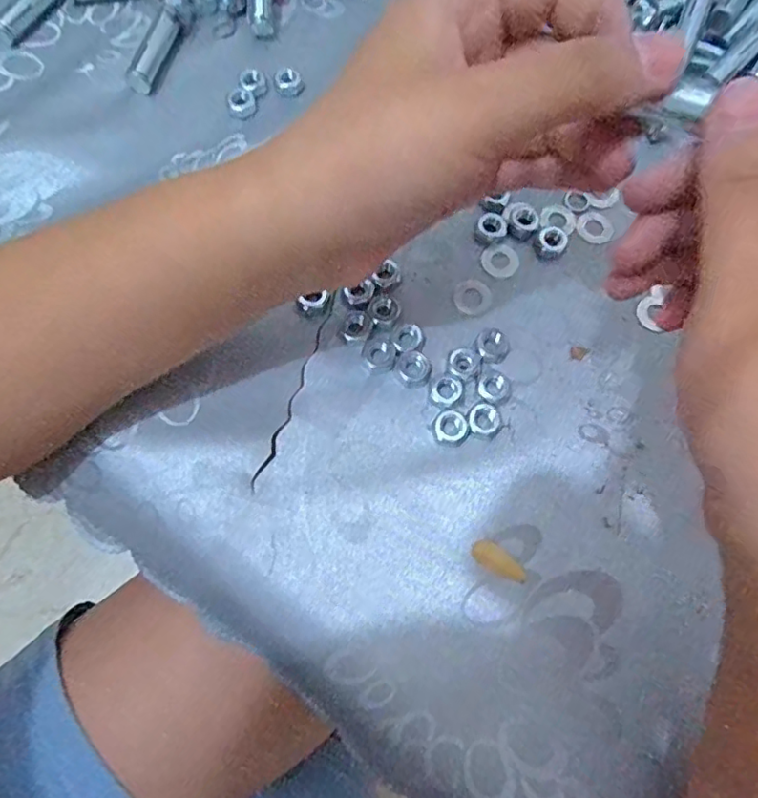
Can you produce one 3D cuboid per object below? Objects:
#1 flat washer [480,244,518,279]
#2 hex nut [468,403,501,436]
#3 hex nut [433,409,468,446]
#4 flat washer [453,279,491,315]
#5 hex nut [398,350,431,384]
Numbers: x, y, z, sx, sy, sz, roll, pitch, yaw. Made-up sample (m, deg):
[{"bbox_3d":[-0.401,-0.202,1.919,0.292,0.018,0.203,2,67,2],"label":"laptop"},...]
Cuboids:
[{"bbox_3d":[0.053,-0.061,0.252,0.016,0.004,0.016,1,71,-2],"label":"flat washer"},{"bbox_3d":[0.042,0.008,0.227,0.012,0.004,0.014,33,73,9],"label":"hex nut"},{"bbox_3d":[0.028,0.011,0.226,0.013,0.004,0.014,5,71,-1],"label":"hex nut"},{"bbox_3d":[0.040,-0.044,0.247,0.016,0.004,0.016,1,71,-2],"label":"flat washer"},{"bbox_3d":[0.014,-0.014,0.233,0.013,0.004,0.013,-26,74,-11],"label":"hex nut"}]

